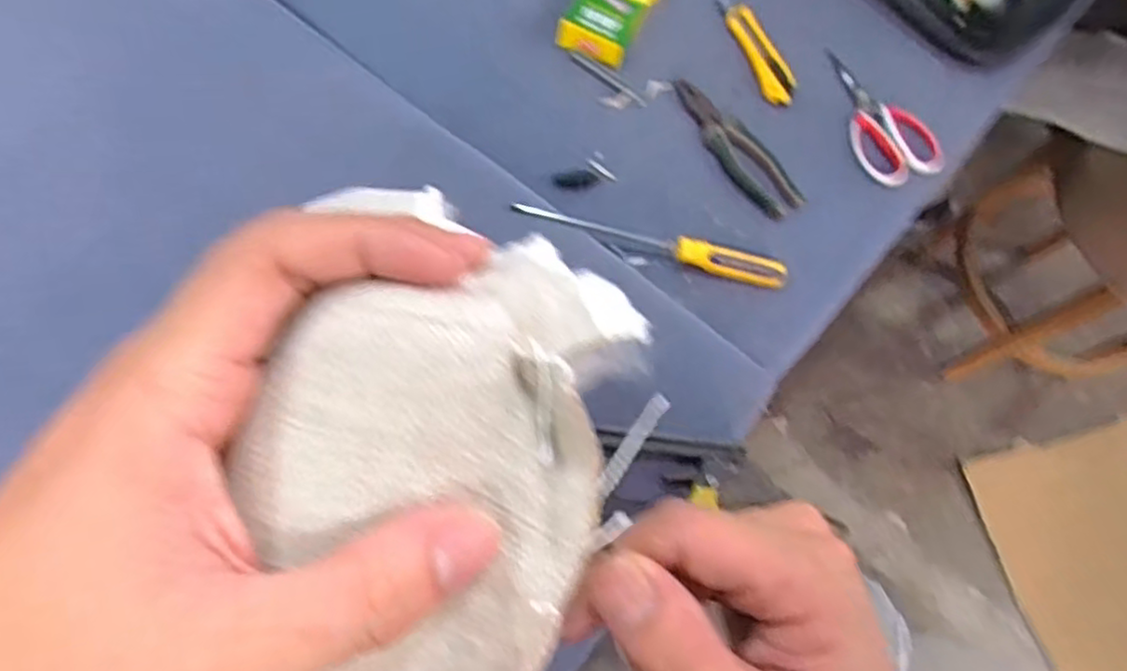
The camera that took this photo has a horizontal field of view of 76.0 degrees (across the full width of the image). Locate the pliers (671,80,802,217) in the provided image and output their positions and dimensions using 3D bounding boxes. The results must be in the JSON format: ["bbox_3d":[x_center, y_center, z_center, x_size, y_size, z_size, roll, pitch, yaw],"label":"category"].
[{"bbox_3d":[0.186,-0.213,0.796,0.055,0.013,0.202,-30,76,-17],"label":"pliers"}]

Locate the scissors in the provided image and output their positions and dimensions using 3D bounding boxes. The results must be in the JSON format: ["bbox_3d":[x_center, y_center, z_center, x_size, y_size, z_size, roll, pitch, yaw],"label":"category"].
[{"bbox_3d":[0.361,-0.261,0.839,0.105,0.021,0.188,-21,74,-15],"label":"scissors"}]

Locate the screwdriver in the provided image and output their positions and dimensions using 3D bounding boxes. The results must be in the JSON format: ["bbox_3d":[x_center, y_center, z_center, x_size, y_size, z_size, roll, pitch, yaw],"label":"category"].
[{"bbox_3d":[0.088,-0.090,0.723,0.276,0.028,0.033,13,68,-3],"label":"screwdriver"}]

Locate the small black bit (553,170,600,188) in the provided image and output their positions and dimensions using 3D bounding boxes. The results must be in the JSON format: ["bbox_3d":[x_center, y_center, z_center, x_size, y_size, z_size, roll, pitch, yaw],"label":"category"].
[{"bbox_3d":[0.013,-0.165,0.759,0.047,0.006,0.019,-12,71,-12],"label":"small black bit"}]

